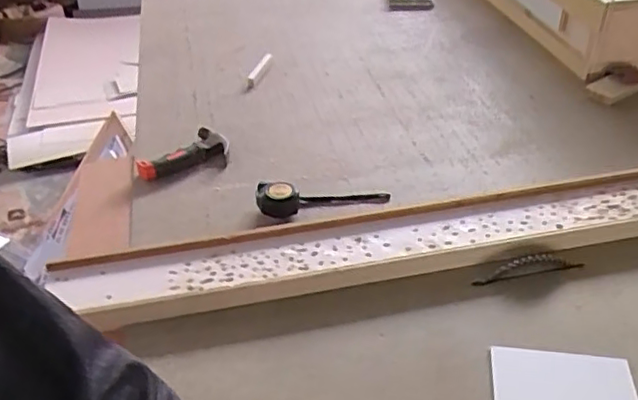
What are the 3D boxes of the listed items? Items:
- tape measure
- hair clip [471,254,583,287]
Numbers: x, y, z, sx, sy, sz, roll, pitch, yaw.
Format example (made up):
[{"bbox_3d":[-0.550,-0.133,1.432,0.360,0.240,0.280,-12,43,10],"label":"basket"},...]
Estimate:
[{"bbox_3d":[0.009,-0.009,0.927,0.204,0.035,0.058,-6,37,-4],"label":"tape measure"},{"bbox_3d":[0.273,0.088,0.805,0.148,0.017,0.026,-10,37,-10],"label":"hair clip"}]

